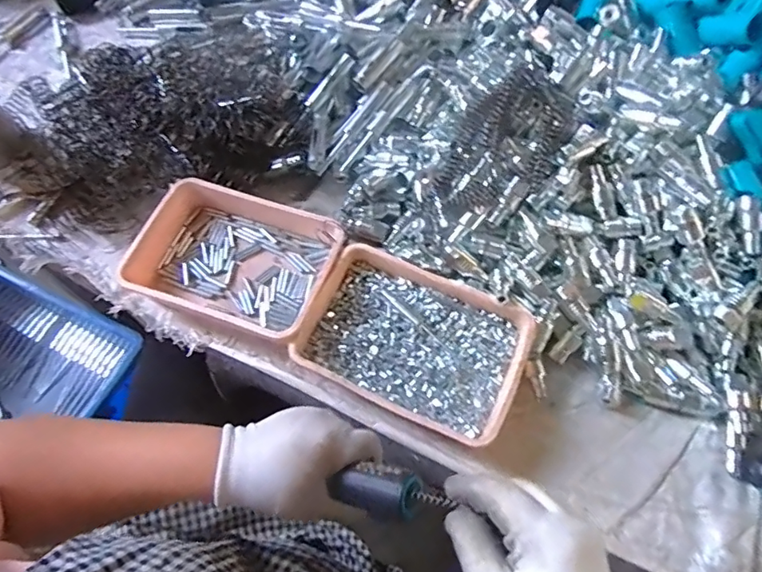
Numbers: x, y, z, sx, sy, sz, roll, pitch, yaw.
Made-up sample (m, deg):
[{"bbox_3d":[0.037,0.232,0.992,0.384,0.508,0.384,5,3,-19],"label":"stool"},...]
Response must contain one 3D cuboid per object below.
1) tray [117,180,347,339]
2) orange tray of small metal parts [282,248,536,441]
[{"bbox_3d":[-0.146,-0.030,0.531,0.198,0.045,0.147,18,67,9],"label":"tray"},{"bbox_3d":[0.031,0.052,0.486,0.195,0.039,0.135,21,68,11],"label":"orange tray of small metal parts"}]

